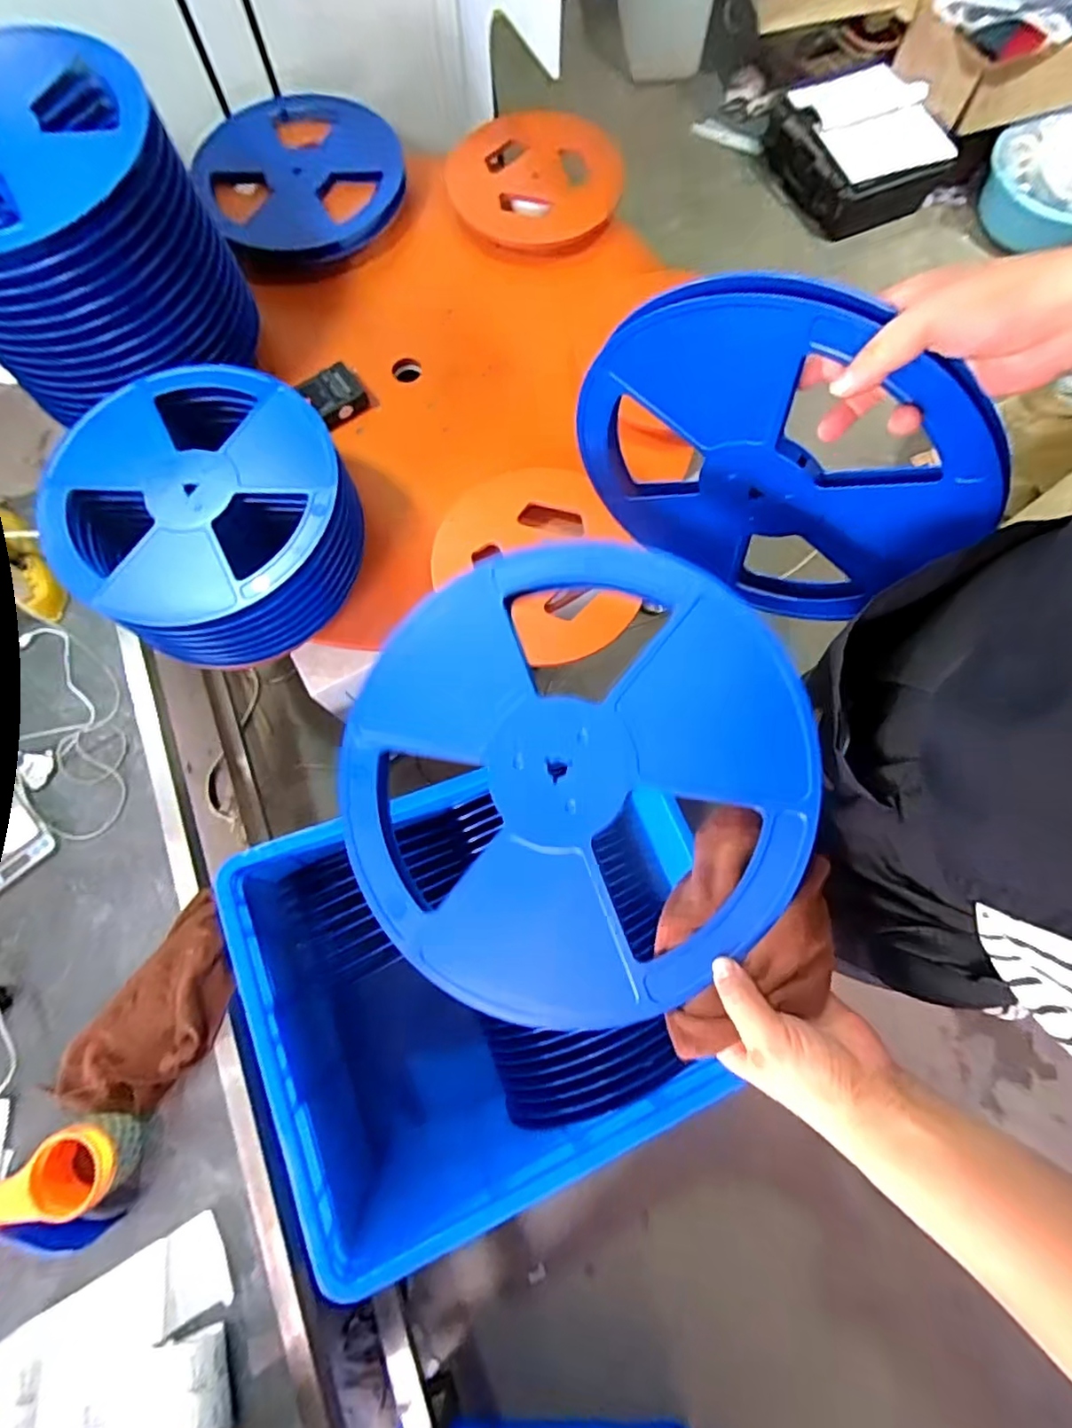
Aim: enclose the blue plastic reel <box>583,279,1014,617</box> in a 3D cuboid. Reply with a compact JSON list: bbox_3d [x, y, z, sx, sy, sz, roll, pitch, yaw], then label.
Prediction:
[{"bbox_3d":[0.169,-0.187,0.476,0.284,0.289,0.022,31,77,7],"label":"blue plastic reel"}]

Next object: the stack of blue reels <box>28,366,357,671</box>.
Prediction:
[{"bbox_3d":[-0.376,-0.234,0.725,0.308,0.120,0.317,-21,76,-6],"label":"stack of blue reels"}]

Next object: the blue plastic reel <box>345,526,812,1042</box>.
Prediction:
[{"bbox_3d":[0.016,0.039,0.415,0.311,0.014,0.317,-2,80,13],"label":"blue plastic reel"}]

